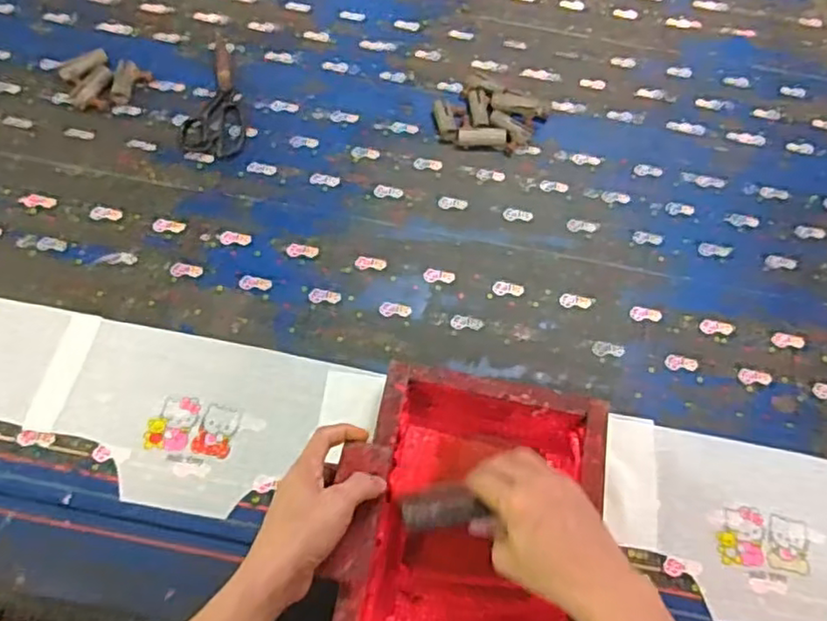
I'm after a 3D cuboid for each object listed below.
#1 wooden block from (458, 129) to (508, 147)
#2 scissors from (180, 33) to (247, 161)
[{"bbox_3d":[0.084,-0.208,0.781,0.059,0.017,0.017,0,63,-3],"label":"wooden block"},{"bbox_3d":[-0.250,-0.265,0.794,0.072,0.006,0.205,-9,63,-8],"label":"scissors"}]

